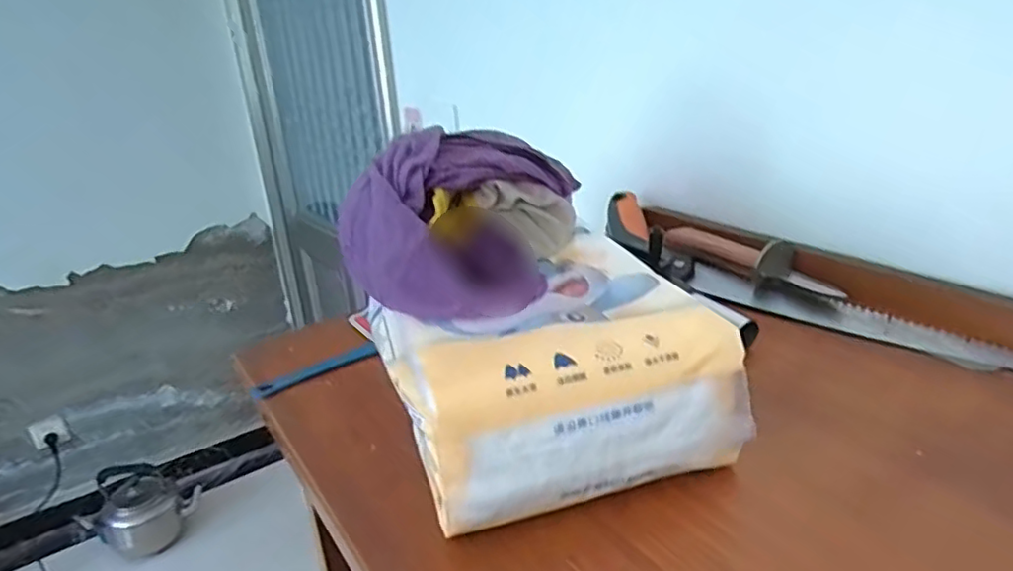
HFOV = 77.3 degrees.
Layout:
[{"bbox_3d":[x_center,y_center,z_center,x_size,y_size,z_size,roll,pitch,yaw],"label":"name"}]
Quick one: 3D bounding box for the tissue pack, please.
[{"bbox_3d":[0.021,0.050,0.359,0.163,0.083,0.148,-12,25,-15],"label":"tissue pack"}]

